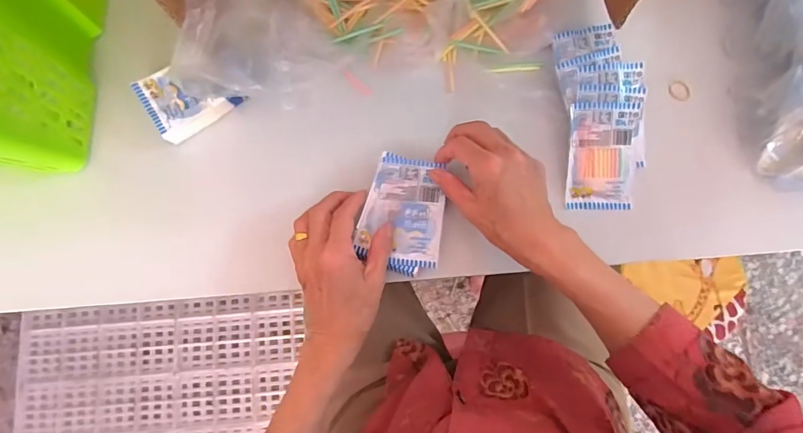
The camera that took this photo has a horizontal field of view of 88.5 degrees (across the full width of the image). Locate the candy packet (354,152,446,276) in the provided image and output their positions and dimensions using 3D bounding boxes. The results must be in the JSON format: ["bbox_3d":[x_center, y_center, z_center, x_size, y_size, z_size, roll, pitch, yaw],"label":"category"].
[{"bbox_3d":[0.001,-0.003,0.399,0.077,0.009,0.110,8,80,3],"label":"candy packet"}]

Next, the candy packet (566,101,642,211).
[{"bbox_3d":[0.197,-0.059,0.404,0.063,0.007,0.104,0,99,3],"label":"candy packet"}]

